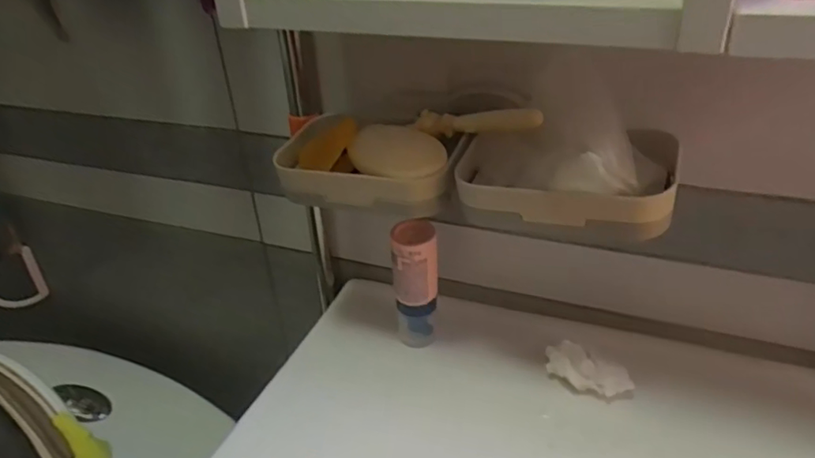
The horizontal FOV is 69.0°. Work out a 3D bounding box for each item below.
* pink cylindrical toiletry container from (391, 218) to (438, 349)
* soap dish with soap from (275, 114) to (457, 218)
[{"bbox_3d":[0.007,0.052,0.471,0.034,0.122,0.027,-2,33,2],"label":"pink cylindrical toiletry container"},{"bbox_3d":[-0.026,-0.046,0.411,0.130,0.038,0.079,14,37,25],"label":"soap dish with soap"}]

